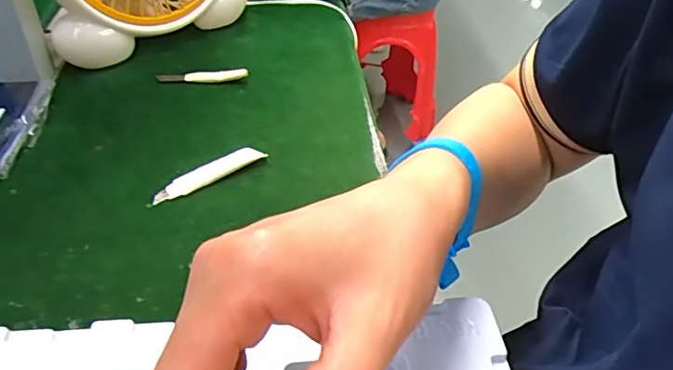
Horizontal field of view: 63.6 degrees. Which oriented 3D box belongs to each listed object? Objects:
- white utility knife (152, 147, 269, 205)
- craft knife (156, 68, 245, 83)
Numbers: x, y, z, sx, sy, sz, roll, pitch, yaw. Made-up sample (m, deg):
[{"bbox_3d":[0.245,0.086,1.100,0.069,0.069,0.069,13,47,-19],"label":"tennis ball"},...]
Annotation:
[{"bbox_3d":[-0.098,-0.009,0.419,0.090,0.011,0.016,-27,49,-30],"label":"white utility knife"},{"bbox_3d":[-0.129,-0.106,0.524,0.084,0.011,0.008,-1,41,-6],"label":"craft knife"}]

